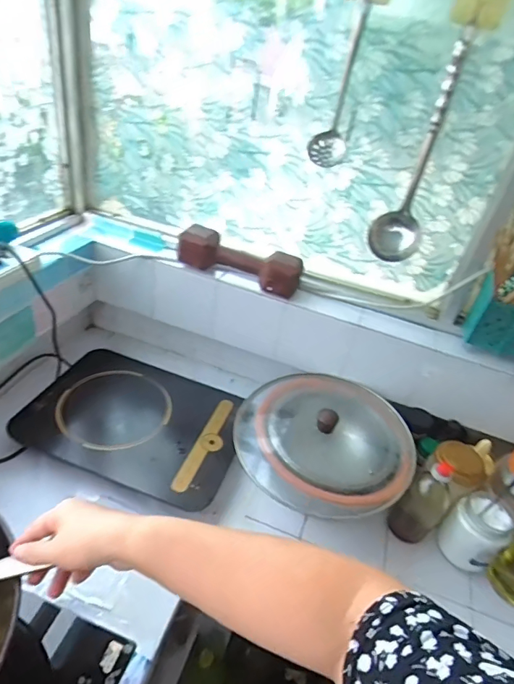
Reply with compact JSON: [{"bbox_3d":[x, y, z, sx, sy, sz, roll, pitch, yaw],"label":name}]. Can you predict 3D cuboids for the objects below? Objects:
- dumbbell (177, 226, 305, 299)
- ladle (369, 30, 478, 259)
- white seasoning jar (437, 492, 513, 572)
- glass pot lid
[{"bbox_3d":[-0.034,-0.163,0.897,0.253,0.095,0.074,13,35,9],"label":"dumbbell"},{"bbox_3d":[0.270,-0.314,0.740,0.088,0.341,0.085,15,36,12],"label":"ladle"},{"bbox_3d":[0.383,0.324,0.756,0.096,0.100,0.088,-19,42,-32],"label":"white seasoning jar"},{"bbox_3d":[0.121,0.164,0.797,0.317,0.071,0.283,13,35,9],"label":"glass pot lid"}]

